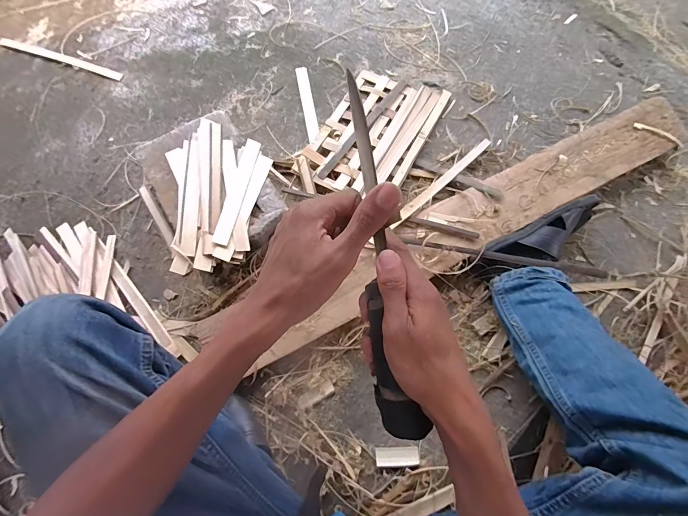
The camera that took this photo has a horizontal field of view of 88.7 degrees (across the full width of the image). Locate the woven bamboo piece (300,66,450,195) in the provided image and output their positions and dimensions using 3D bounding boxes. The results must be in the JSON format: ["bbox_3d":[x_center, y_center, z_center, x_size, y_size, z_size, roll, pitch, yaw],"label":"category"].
[{"bbox_3d":[0.069,-0.288,0.811,0.228,0.016,0.354,25,70,12],"label":"woven bamboo piece"}]

